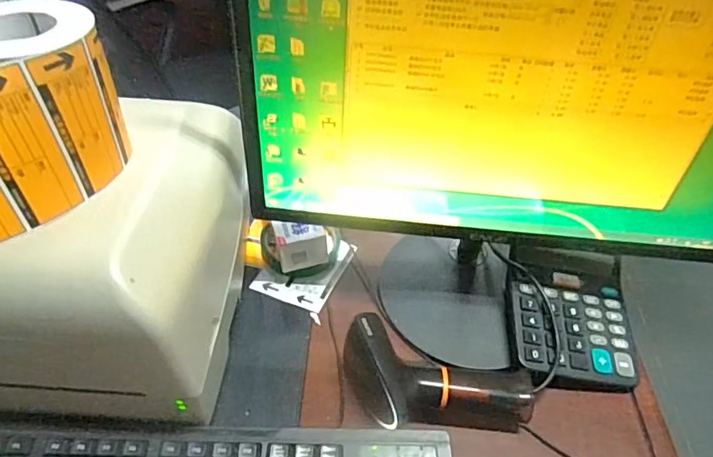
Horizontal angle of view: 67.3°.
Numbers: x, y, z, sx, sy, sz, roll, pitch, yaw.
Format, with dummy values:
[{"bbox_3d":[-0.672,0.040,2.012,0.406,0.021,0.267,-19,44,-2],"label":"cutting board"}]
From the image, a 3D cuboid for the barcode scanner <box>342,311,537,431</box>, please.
[{"bbox_3d":[0.066,0.134,0.447,0.161,0.069,0.071,11,46,7],"label":"barcode scanner"}]

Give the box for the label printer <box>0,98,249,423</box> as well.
[{"bbox_3d":[-0.205,0.014,0.434,0.205,0.158,0.253,5,45,1],"label":"label printer"}]

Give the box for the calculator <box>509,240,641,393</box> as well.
[{"bbox_3d":[0.206,0.079,0.515,0.117,0.042,0.143,5,45,1],"label":"calculator"}]

